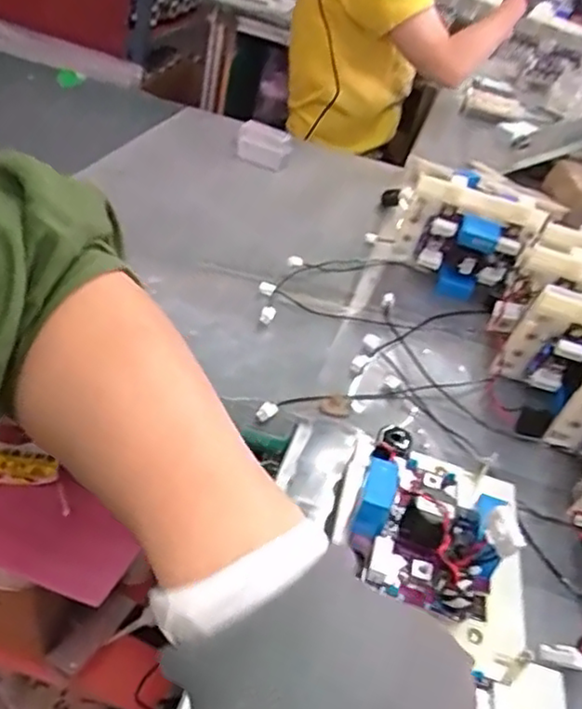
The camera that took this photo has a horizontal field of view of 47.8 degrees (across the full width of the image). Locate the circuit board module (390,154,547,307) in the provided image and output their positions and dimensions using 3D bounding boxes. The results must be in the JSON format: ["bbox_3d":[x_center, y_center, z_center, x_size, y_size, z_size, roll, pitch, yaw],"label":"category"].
[{"bbox_3d":[0.169,-0.116,0.667,0.134,0.118,0.047,24,38,11],"label":"circuit board module"}]

